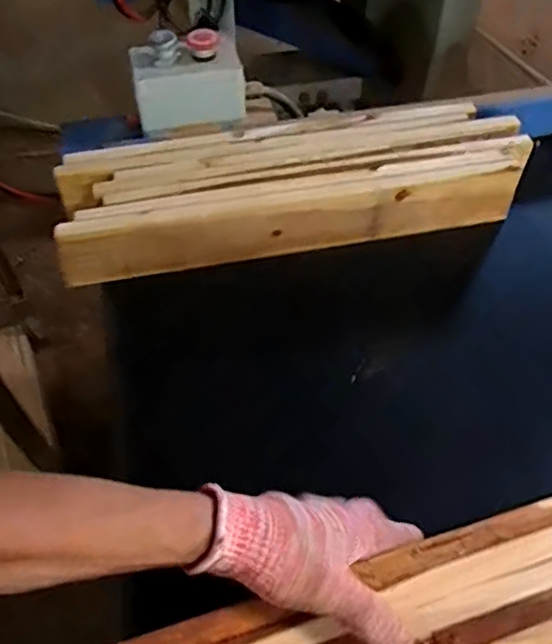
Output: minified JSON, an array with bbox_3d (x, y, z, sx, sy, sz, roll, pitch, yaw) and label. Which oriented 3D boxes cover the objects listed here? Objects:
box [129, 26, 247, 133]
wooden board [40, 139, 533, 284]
[{"bbox_3d":[-0.103,-0.286,0.721,0.123,0.083,0.069,-9,54,-7],"label":"box"},{"bbox_3d":[0.030,-0.118,0.693,0.523,0.073,0.029,-11,54,-8],"label":"wooden board"}]

